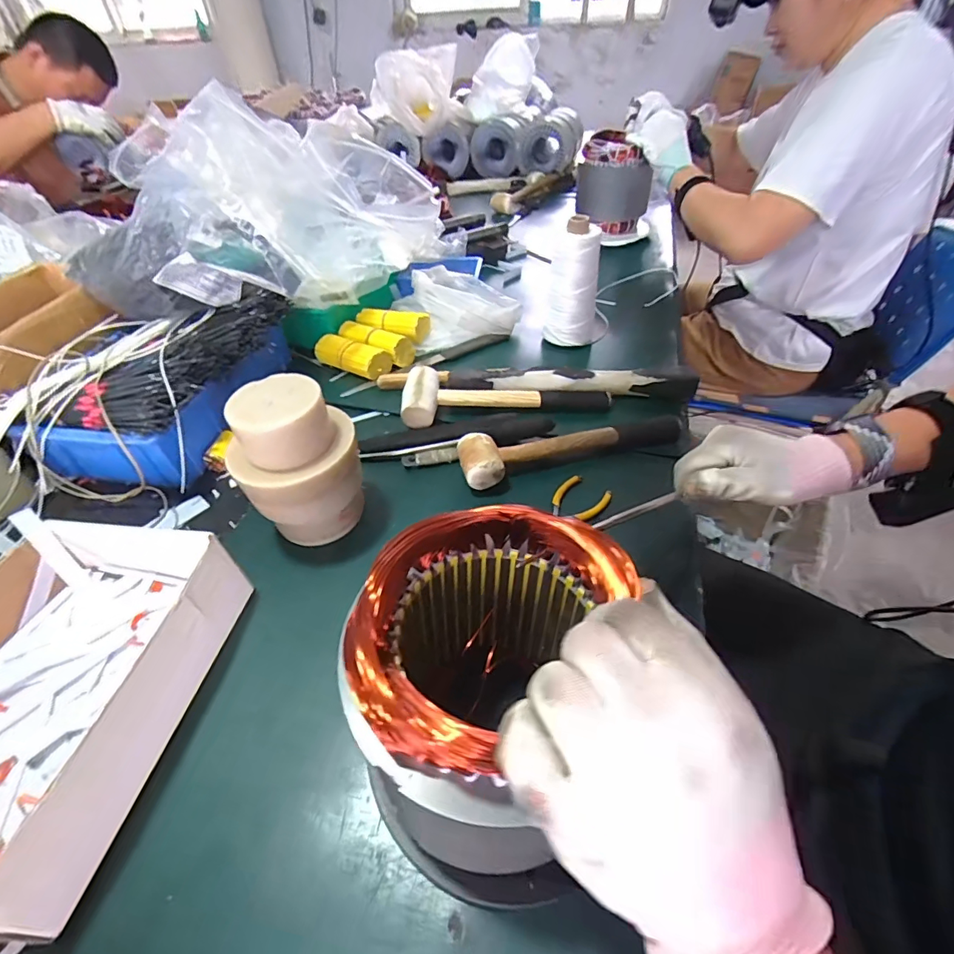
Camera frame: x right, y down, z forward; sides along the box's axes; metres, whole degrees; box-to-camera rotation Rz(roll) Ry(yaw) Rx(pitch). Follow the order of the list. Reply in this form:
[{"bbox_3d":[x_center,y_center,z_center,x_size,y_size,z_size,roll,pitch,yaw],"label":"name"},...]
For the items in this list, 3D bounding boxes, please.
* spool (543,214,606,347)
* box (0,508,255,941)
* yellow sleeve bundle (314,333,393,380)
[{"bbox_3d":[0.147,-0.279,0.685,0.077,0.185,0.081,-2,45,2],"label":"spool"},{"bbox_3d":[-0.317,0.158,0.332,0.201,0.072,0.258,6,46,9],"label":"box"},{"bbox_3d":[-0.183,-0.175,0.680,0.126,0.035,0.045,23,50,23],"label":"yellow sleeve bundle"}]

